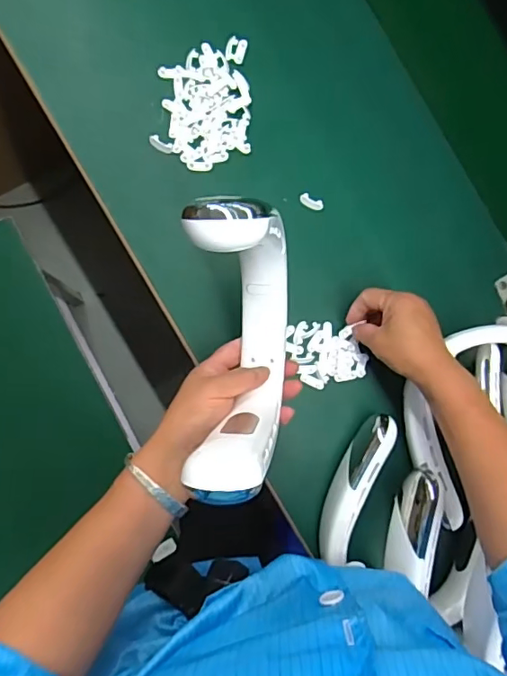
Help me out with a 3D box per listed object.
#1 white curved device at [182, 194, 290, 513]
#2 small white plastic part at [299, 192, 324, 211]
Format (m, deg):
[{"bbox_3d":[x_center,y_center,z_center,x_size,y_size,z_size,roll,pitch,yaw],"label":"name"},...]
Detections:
[{"bbox_3d":[-0.005,0.013,0.394,0.084,0.191,0.181,0,88,-6],"label":"white curved device"},{"bbox_3d":[0.067,-0.155,0.602,0.029,0.004,0.013,25,85,-5],"label":"small white plastic part"}]

